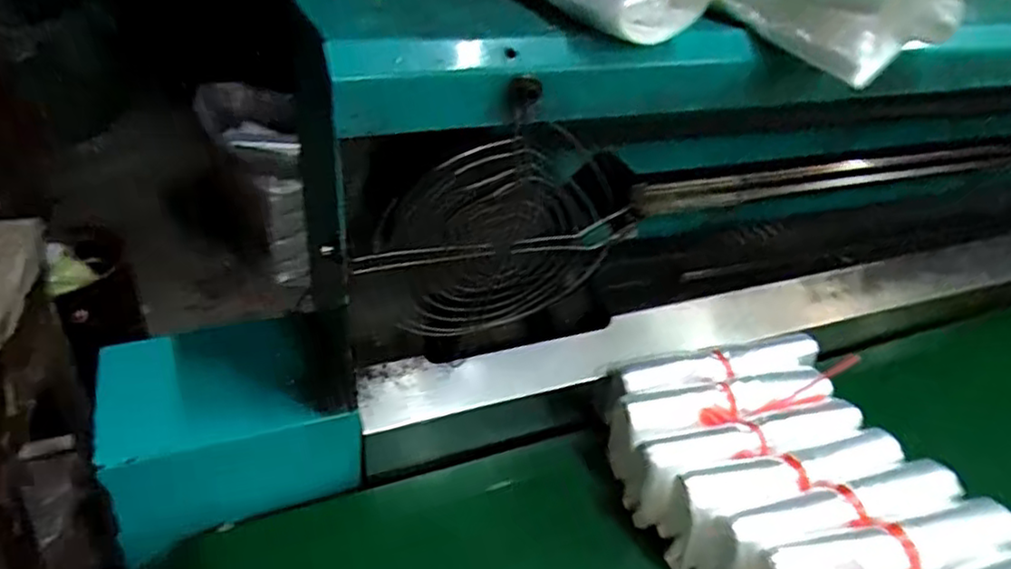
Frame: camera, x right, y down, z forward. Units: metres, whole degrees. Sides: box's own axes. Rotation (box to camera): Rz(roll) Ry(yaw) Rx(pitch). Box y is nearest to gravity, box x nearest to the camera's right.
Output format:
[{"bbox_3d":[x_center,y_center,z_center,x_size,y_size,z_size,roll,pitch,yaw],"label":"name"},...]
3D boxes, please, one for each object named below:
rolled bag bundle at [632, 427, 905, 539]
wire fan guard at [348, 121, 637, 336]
[{"bbox_3d":[0.215,0.157,0.518,0.223,0.053,0.045,-7,37,-18],"label":"rolled bag bundle"},{"bbox_3d":[0.001,-0.030,0.451,0.195,0.159,0.027,-13,39,-24],"label":"wire fan guard"}]

